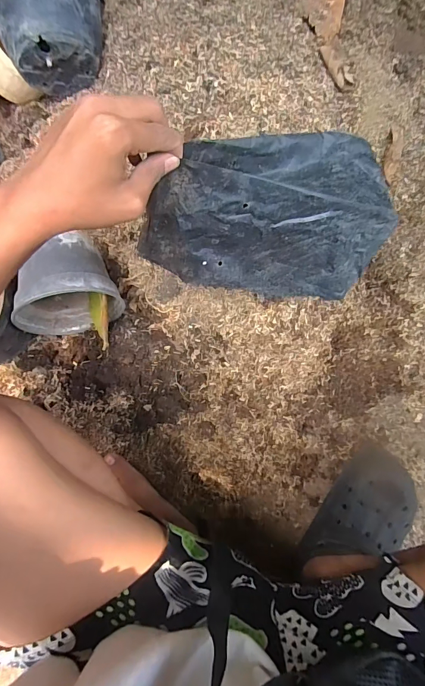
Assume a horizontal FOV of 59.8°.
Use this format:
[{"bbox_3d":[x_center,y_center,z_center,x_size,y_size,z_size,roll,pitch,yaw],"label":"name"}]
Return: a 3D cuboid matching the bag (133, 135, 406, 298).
[{"bbox_3d":[0.053,-0.130,0.358,0.228,0.116,0.154,1,91,-2],"label":"bag"}]

